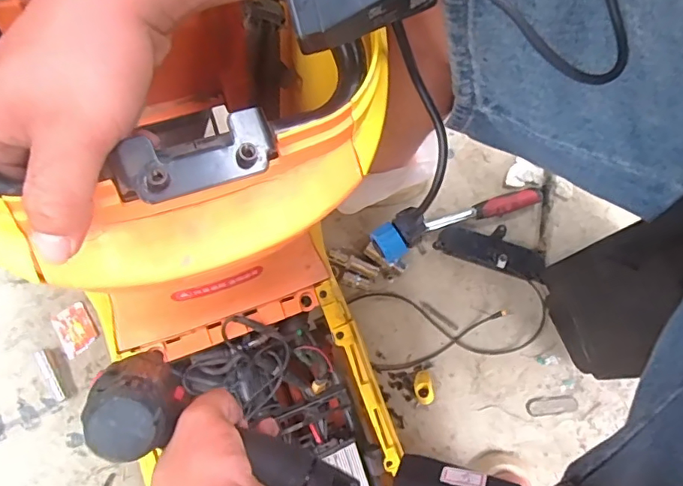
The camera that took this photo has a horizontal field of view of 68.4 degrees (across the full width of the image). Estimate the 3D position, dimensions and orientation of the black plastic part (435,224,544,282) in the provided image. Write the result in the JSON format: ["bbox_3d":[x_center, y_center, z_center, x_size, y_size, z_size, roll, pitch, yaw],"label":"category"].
[{"bbox_3d":[0.217,0.007,0.732,0.148,0.043,0.054,19,78,4],"label":"black plastic part"}]

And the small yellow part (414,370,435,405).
[{"bbox_3d":[0.115,0.203,0.707,0.026,0.013,0.044,-8,77,-2],"label":"small yellow part"}]

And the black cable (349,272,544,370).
[{"bbox_3d":[0.157,0.115,0.726,0.276,0.018,0.112,-6,77,-2],"label":"black cable"}]

